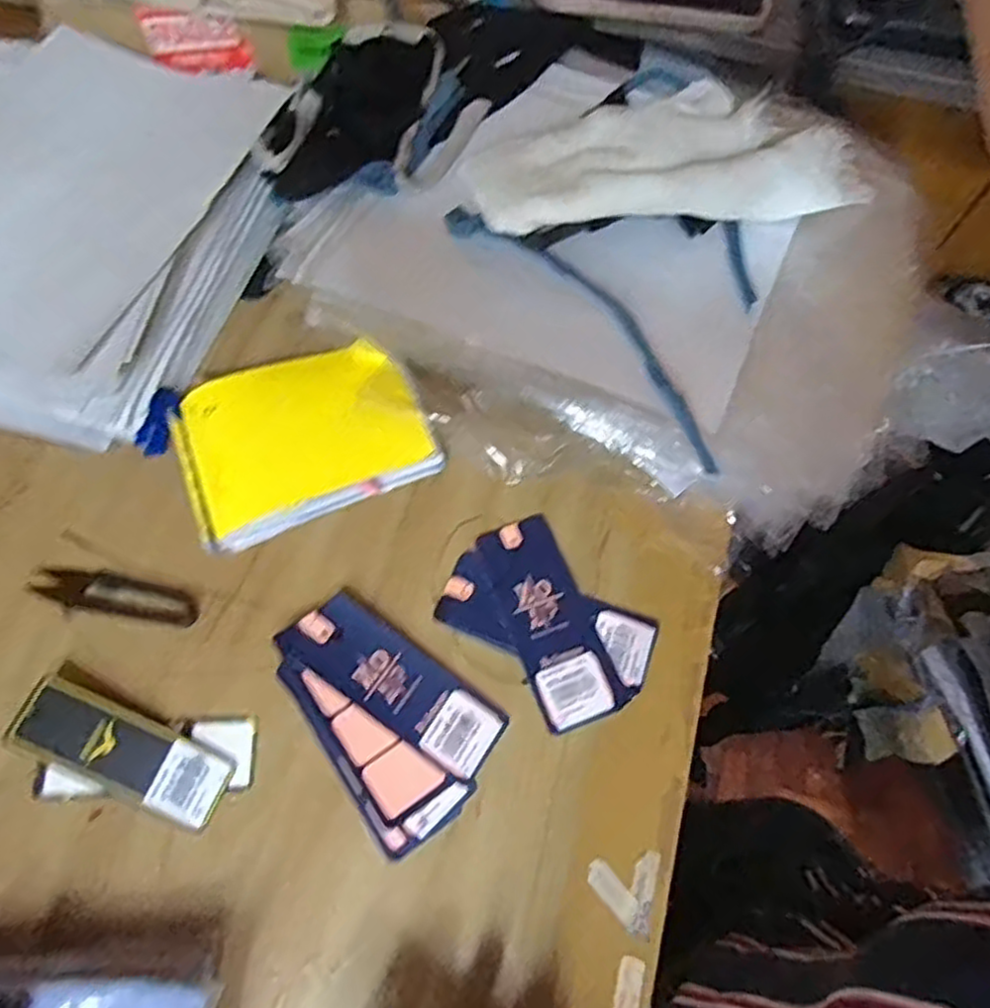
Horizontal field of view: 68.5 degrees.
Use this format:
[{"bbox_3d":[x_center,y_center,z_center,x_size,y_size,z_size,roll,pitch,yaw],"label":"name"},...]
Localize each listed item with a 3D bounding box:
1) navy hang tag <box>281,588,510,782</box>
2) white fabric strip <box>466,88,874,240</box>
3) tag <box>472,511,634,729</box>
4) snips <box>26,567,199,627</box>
[{"bbox_3d":[-0.052,0.096,0.397,0.123,0.005,0.044,36,65,9],"label":"navy hang tag"},{"bbox_3d":[0.100,-0.202,0.442,0.231,0.047,0.082,-7,68,-4],"label":"white fabric strip"},{"bbox_3d":[0.030,0.065,0.414,0.047,0.004,0.118,-19,68,-9],"label":"tag"},{"bbox_3d":[-0.219,0.053,0.420,0.097,0.006,0.025,7,68,2],"label":"snips"}]

